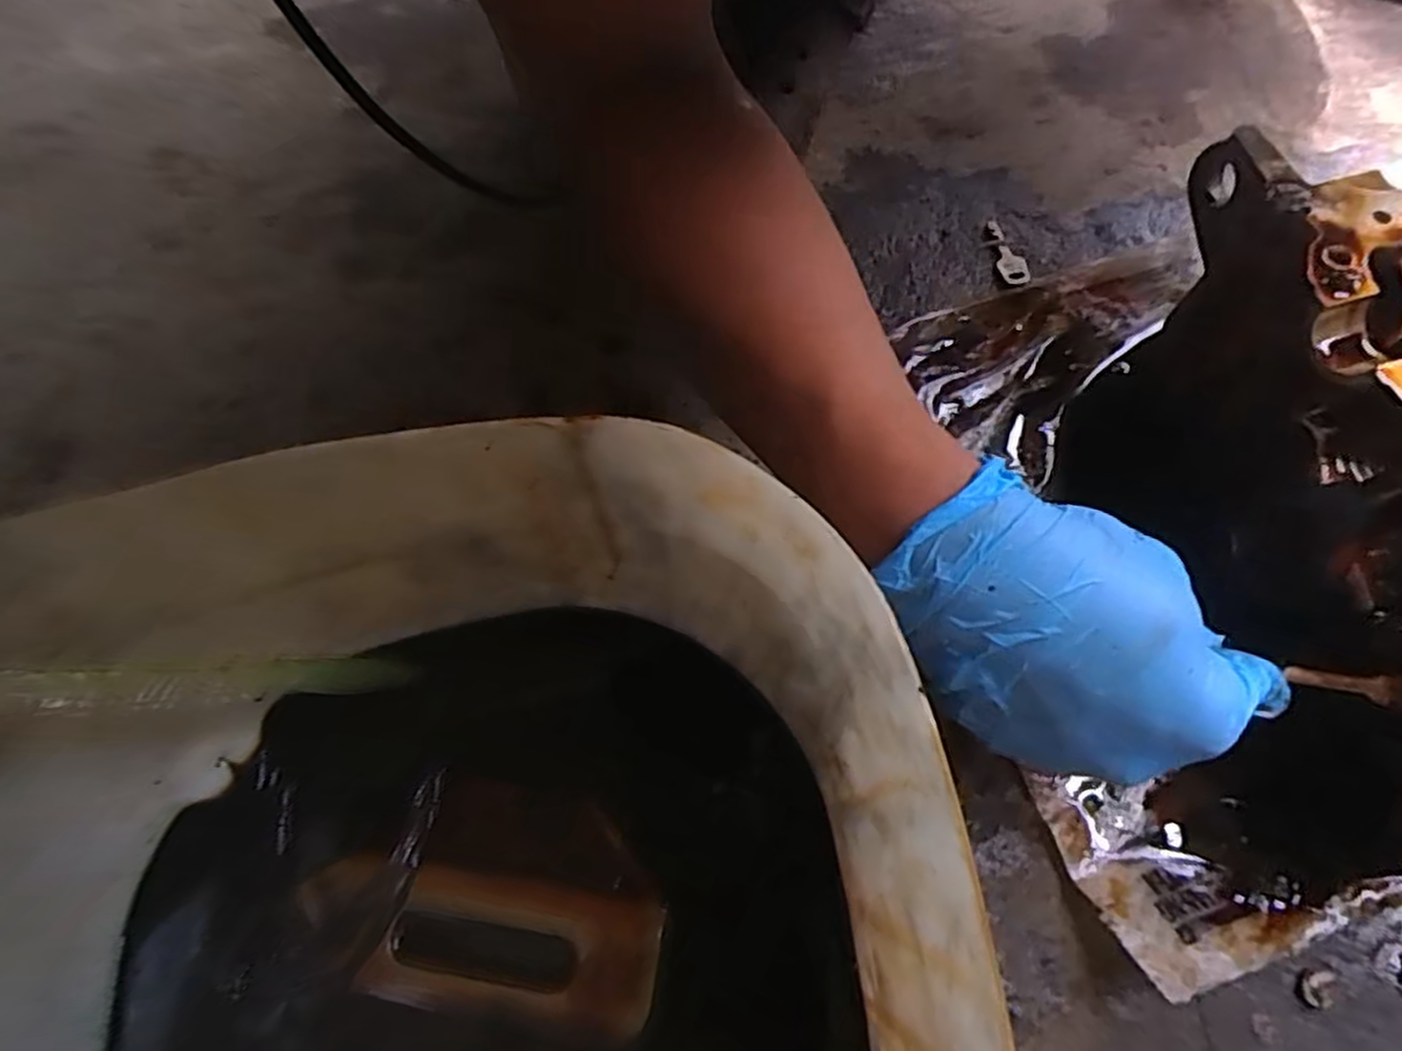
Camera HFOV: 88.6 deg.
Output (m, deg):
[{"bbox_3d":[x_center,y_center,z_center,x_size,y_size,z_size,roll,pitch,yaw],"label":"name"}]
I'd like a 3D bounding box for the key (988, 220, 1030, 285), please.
[{"bbox_3d":[0.171,-0.154,0.403,0.015,0.004,0.045,-10,67,-1],"label":"key"}]

